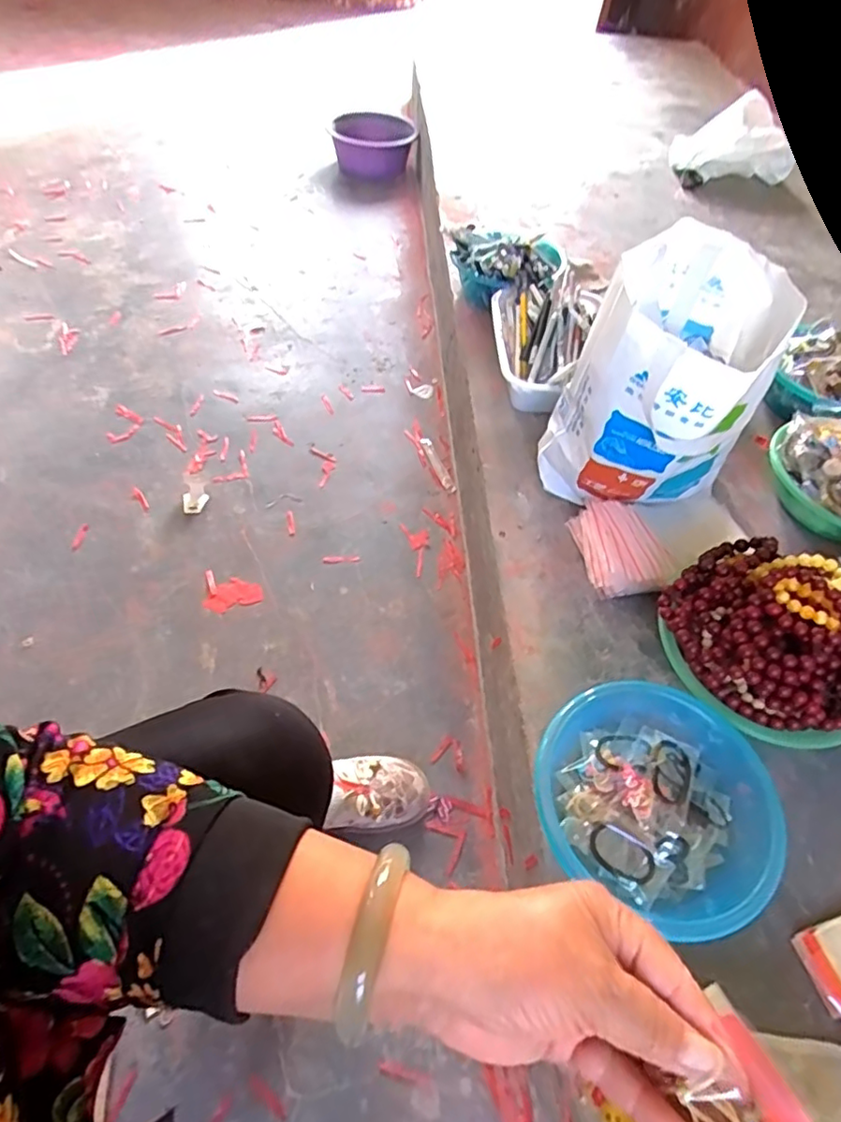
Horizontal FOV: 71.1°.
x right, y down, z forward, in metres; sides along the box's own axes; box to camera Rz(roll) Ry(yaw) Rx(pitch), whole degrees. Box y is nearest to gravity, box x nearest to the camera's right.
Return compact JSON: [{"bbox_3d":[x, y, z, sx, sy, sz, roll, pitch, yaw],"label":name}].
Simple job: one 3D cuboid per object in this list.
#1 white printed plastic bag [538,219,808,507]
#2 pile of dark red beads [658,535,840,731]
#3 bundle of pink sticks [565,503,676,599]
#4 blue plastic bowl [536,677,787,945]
[{"bbox_3d":[0.297,-0.204,0.762,0.213,0.315,0.236,40,61,21],"label":"white printed plastic bag"},{"bbox_3d":[0.382,0.094,0.655,0.181,0.150,0.228,-25,60,-21],"label":"pile of dark red beads"},{"bbox_3d":[0.258,-0.018,0.767,0.090,0.073,0.143,-3,55,-7],"label":"bundle of pink sticks"},{"bbox_3d":[0.234,0.230,0.591,0.215,0.075,0.218,2,55,-3],"label":"blue plastic bowl"}]

